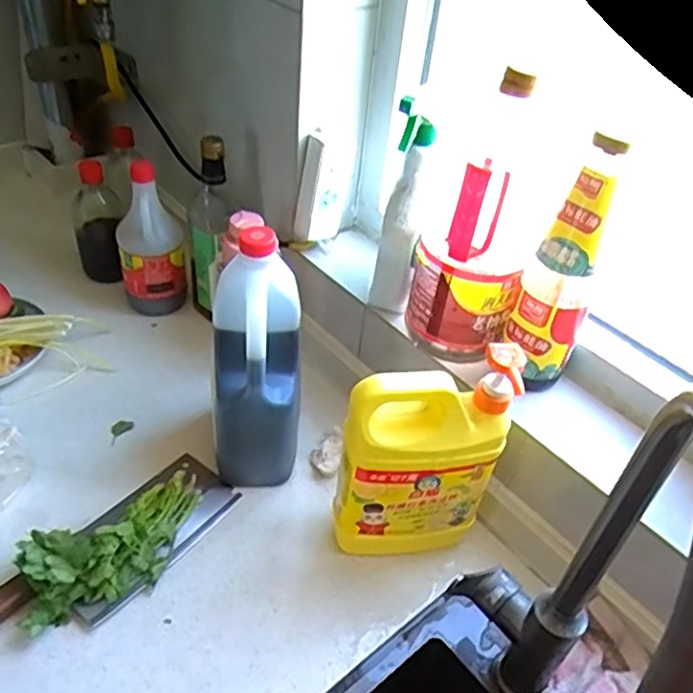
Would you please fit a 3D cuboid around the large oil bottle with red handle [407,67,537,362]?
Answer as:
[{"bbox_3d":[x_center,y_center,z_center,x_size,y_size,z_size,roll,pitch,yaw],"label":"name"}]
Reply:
[{"bbox_3d":[0.127,-0.125,0.627,0.099,0.276,0.118,8,40,3],"label":"large oil bottle with red handle"}]

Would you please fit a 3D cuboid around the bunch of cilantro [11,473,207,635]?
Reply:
[{"bbox_3d":[-0.217,0.186,0.605,0.190,0.059,0.082,-30,52,-35],"label":"bunch of cilantro"}]

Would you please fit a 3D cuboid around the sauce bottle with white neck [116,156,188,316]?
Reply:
[{"bbox_3d":[-0.264,-0.138,0.858,0.085,0.208,0.067,-7,42,-14],"label":"sauce bottle with white neck"}]

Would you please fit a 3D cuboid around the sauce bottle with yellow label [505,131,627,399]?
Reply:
[{"bbox_3d":[0.201,-0.066,0.598,0.066,0.222,0.072,18,42,15],"label":"sauce bottle with yellow label"}]

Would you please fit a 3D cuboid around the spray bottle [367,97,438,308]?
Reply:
[{"bbox_3d":[0.059,-0.135,0.674,0.047,0.209,0.053,8,40,3],"label":"spray bottle"}]

